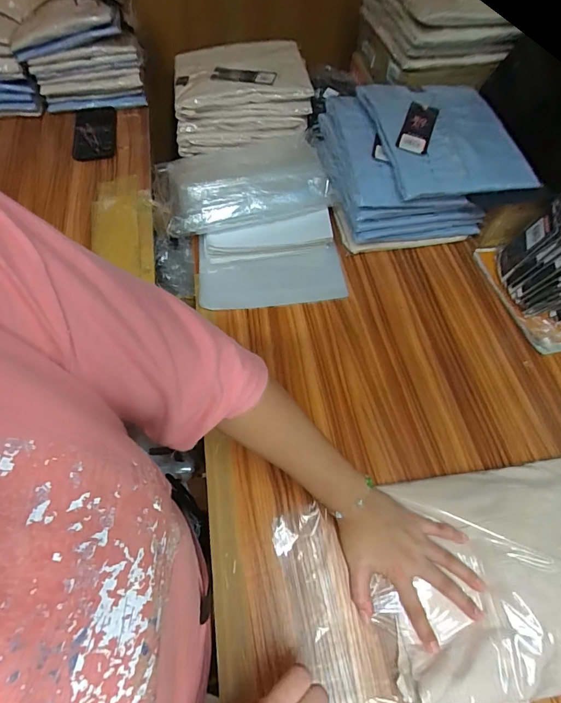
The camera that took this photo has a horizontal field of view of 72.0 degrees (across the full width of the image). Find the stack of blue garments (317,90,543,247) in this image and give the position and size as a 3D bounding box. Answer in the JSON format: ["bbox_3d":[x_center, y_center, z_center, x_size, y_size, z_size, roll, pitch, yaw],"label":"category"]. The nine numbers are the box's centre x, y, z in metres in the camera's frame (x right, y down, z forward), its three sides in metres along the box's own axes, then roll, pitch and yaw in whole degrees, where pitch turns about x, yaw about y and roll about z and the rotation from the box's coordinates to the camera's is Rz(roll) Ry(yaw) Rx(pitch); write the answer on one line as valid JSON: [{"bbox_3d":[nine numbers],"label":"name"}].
[{"bbox_3d":[0.220,-0.314,0.650,0.265,0.146,0.263,-6,60,-4],"label":"stack of blue garments"}]

